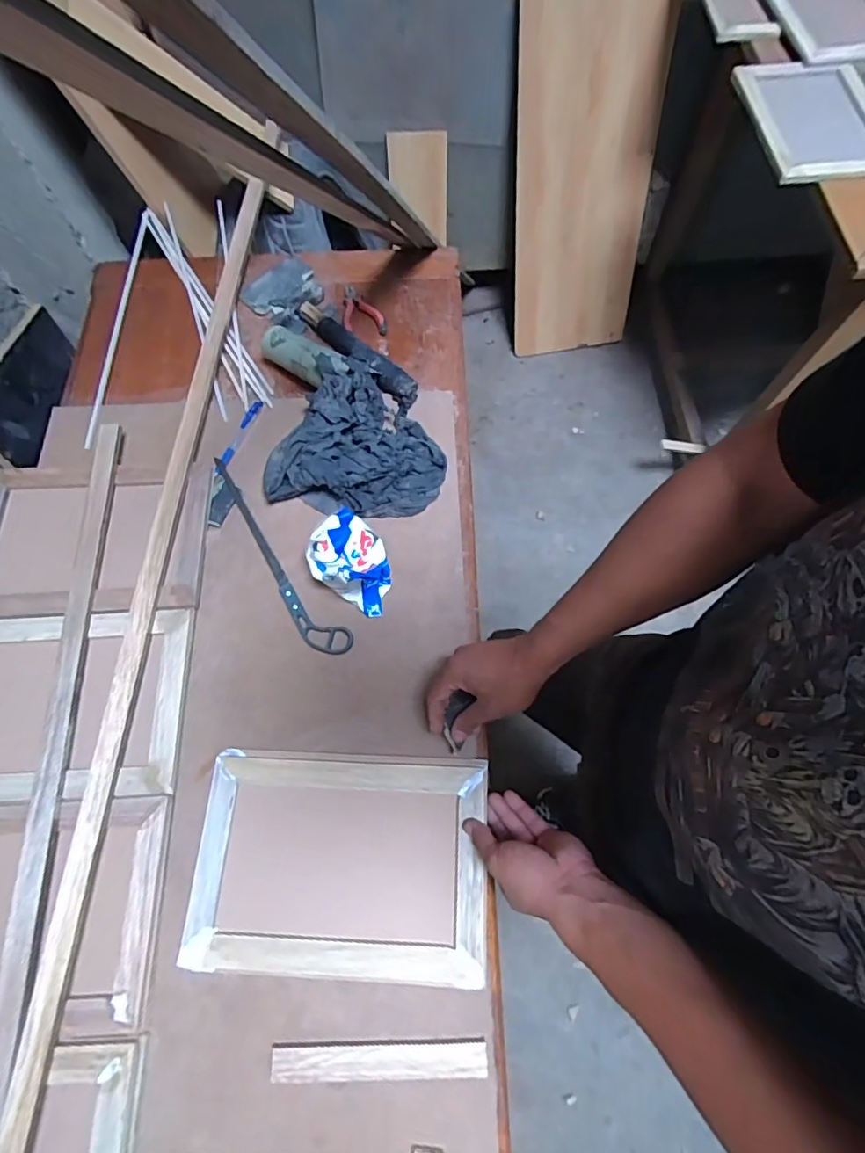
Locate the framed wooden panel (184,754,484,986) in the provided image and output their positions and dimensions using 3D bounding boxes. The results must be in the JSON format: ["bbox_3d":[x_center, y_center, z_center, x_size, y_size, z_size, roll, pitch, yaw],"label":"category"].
[{"bbox_3d":[-0.093,0.295,0.552,0.295,0.024,0.203,2,68,2],"label":"framed wooden panel"}]

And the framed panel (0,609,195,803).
[{"bbox_3d":[-0.433,0.145,0.603,0.296,0.023,0.204,-3,68,0],"label":"framed panel"}]

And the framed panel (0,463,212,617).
[{"bbox_3d":[-0.445,-0.052,0.676,0.298,0.015,0.205,-3,68,0],"label":"framed panel"}]

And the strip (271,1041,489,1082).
[{"bbox_3d":[-0.049,0.449,0.485,0.196,0.010,0.024,-2,68,0],"label":"strip"}]

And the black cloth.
[{"bbox_3d":[-0.094,-0.178,0.697,0.222,0.073,0.180,12,69,5],"label":"black cloth"}]

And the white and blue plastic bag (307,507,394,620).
[{"bbox_3d":[-0.094,-0.025,0.633,0.116,0.078,0.093,34,72,13],"label":"white and blue plastic bag"}]

